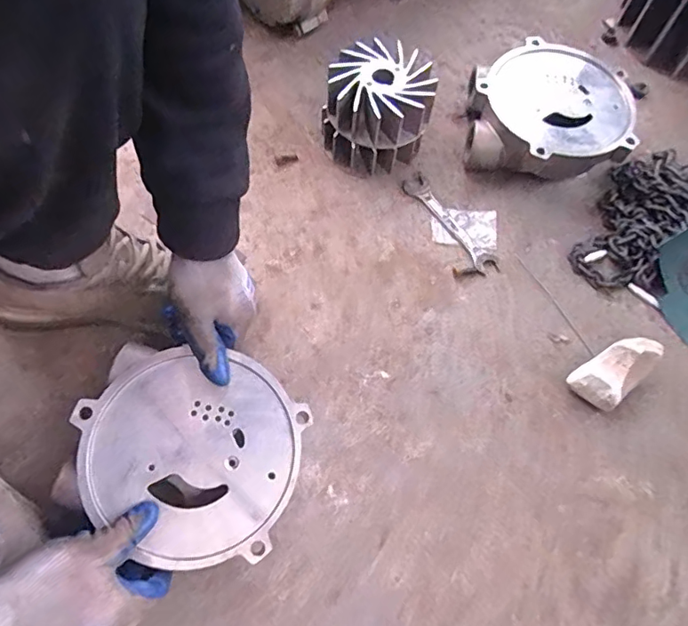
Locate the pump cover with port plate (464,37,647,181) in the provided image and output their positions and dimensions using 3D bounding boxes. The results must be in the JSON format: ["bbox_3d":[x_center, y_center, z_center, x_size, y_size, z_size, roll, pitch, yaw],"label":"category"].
[{"bbox_3d":[0.281,-0.269,0.709,0.212,0.076,0.211,12,65,2],"label":"pump cover with port plate"}]

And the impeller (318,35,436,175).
[{"bbox_3d":[0.042,-0.272,0.694,0.147,0.105,0.141,15,65,3],"label":"impeller"}]

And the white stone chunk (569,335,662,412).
[{"bbox_3d":[0.306,0.064,0.587,0.096,0.049,0.058,-38,73,-19],"label":"white stone chunk"}]

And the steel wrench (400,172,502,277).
[{"bbox_3d":[0.138,-0.119,0.683,0.032,0.004,0.172,-29,70,-16],"label":"steel wrench"}]

